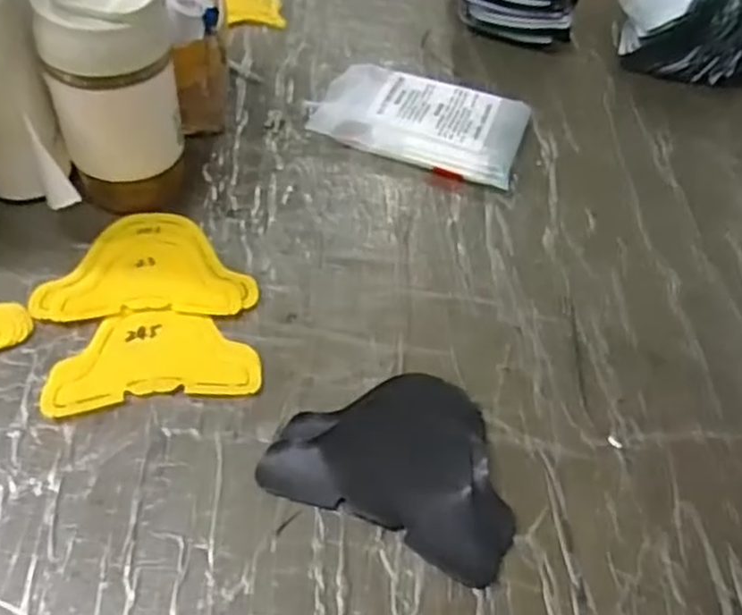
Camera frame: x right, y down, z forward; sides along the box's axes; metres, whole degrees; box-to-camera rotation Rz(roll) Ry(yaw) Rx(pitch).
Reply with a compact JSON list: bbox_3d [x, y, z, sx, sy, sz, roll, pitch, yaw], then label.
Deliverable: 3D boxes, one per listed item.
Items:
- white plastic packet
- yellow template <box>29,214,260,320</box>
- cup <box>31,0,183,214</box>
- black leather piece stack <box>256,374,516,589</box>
[{"bbox_3d":[0.044,-0.164,0.621,0.176,0.025,0.100,18,52,10],"label":"white plastic packet"},{"bbox_3d":[-0.156,-0.032,0.506,0.142,0.004,0.098,-1,51,-7],"label":"yellow template"},{"bbox_3d":[-0.176,-0.147,0.495,0.083,0.155,0.070,-13,53,-16],"label":"cup"},{"bbox_3d":[0.022,0.086,0.424,0.142,0.007,0.110,22,52,12],"label":"black leather piece stack"}]

